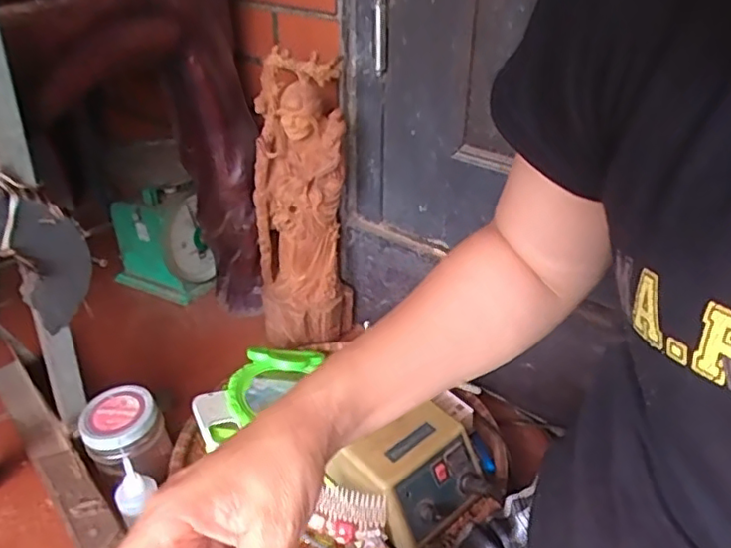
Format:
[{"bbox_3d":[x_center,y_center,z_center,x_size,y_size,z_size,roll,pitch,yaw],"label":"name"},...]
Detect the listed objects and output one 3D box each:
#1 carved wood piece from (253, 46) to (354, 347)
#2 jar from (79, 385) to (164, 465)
[{"bbox_3d":[-0.074,-0.074,0.716,0.107,0.355,0.068,-5,33,-9],"label":"carved wood piece"},{"bbox_3d":[-0.243,0.161,0.602,0.070,0.066,0.064,0,32,0],"label":"jar"}]

